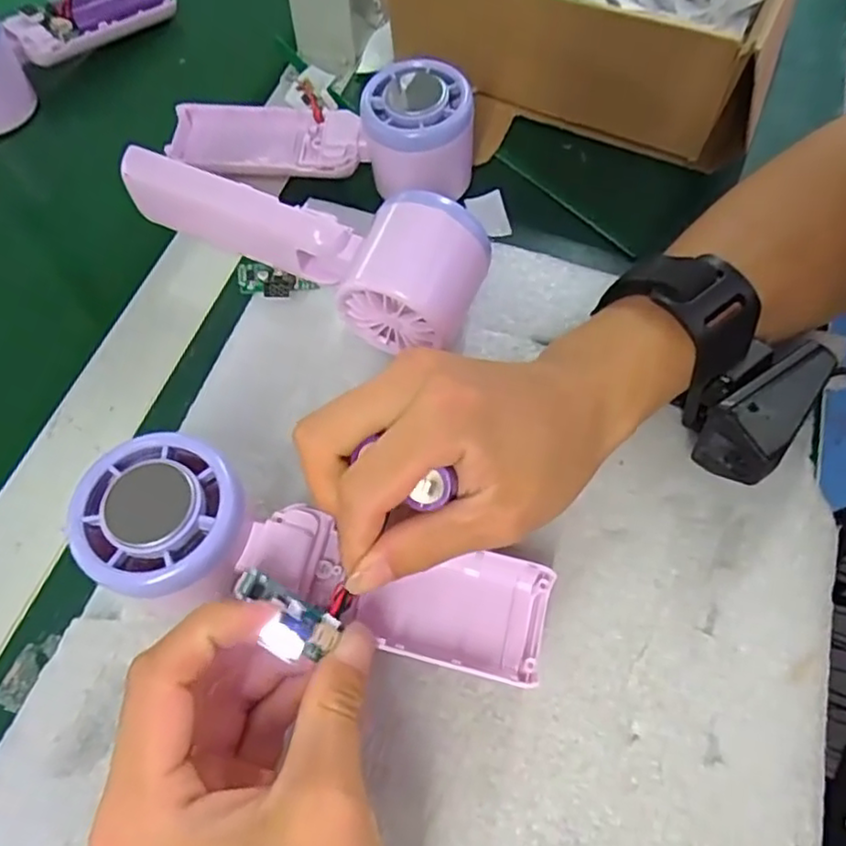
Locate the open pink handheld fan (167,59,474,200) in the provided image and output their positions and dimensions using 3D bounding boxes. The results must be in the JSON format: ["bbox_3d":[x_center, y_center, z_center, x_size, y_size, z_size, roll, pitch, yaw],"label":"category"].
[{"bbox_3d":[-0.056,-0.156,0.348,0.167,0.056,0.055,11,63,5],"label":"open pink handheld fan"}]

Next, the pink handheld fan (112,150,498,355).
[{"bbox_3d":[-0.051,-0.082,0.305,0.166,0.063,0.056,24,65,11],"label":"pink handheld fan"}]

